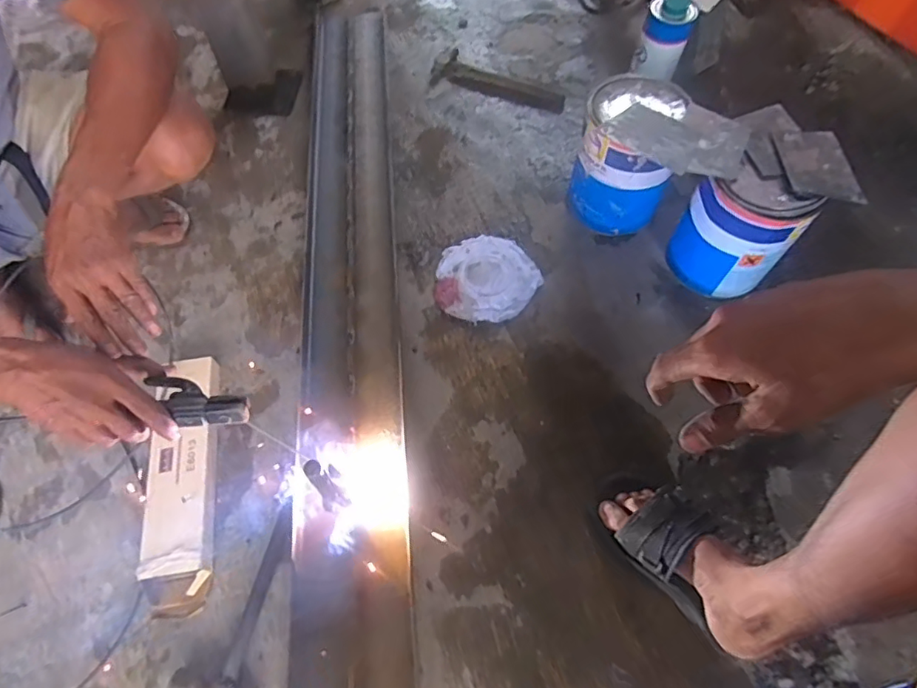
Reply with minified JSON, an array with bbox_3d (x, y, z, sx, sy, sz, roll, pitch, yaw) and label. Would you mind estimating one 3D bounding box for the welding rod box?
[{"bbox_3d":[-0.395,0.187,0.766,0.088,0.056,0.357,-8,61,-5],"label":"welding rod box"}]

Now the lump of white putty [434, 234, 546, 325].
[{"bbox_3d":[0.048,-0.117,0.955,0.185,0.037,0.169,0,63,0],"label":"lump of white putty"}]

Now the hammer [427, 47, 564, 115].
[{"bbox_3d":[0.088,-0.565,1.170,0.290,0.029,0.079,18,66,5],"label":"hammer"}]

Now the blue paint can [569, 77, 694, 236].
[{"bbox_3d":[0.282,-0.317,0.935,0.158,0.222,0.163,0,63,0],"label":"blue paint can"}]

